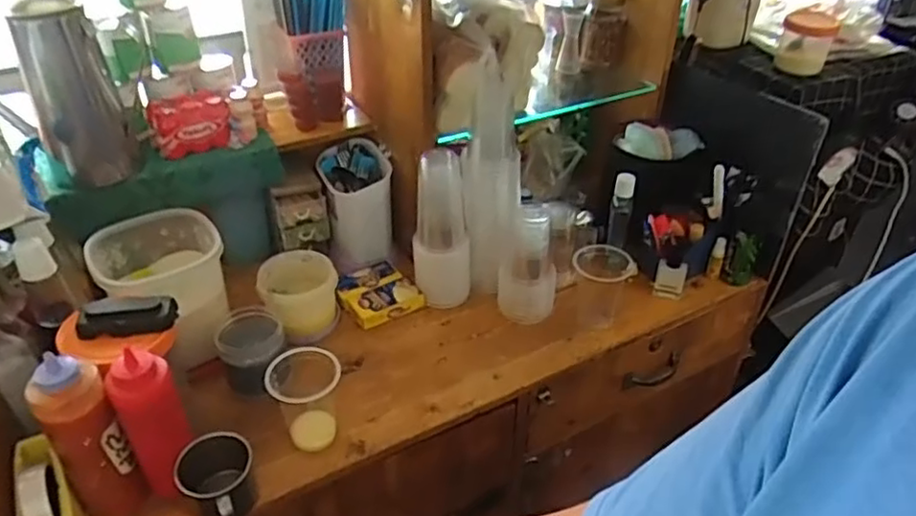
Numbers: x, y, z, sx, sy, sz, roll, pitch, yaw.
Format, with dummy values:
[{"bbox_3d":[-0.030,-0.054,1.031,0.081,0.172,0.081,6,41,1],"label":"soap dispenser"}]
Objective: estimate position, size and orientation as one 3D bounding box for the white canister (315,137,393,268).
[{"bbox_3d":[-0.179,-0.099,1.162,0.108,0.169,0.150,-11,39,-16],"label":"white canister"}]

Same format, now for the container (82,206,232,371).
[{"bbox_3d":[-0.414,0.036,0.946,0.159,0.144,0.195,-20,42,-25],"label":"container"}]

